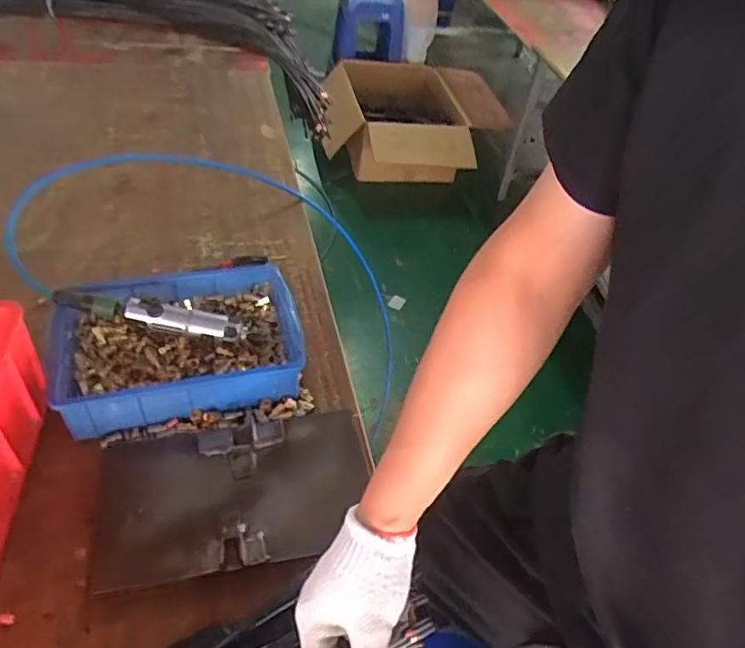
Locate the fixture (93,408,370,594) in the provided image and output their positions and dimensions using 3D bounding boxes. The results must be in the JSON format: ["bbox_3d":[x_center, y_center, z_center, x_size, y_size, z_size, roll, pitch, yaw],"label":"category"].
[{"bbox_3d":[-0.149,0.184,0.627,0.289,0.020,0.179,-8,46,-14],"label":"fixture"}]

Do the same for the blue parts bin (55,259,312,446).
[{"bbox_3d":[-0.251,0.030,0.724,0.302,0.088,0.204,-8,46,-15],"label":"blue parts bin"}]

